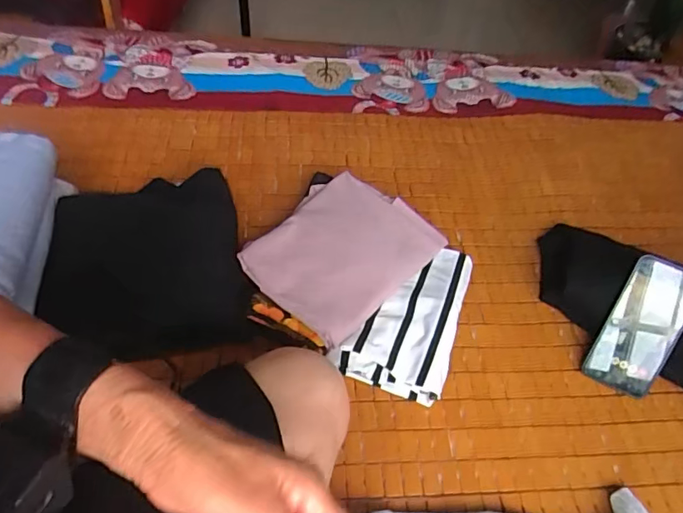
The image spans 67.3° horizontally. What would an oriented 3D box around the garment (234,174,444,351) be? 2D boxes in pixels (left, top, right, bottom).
[{"bbox_3d":[0.003,-0.013,0.678,0.185,0.030,0.242,31,54,20],"label":"garment"}]

